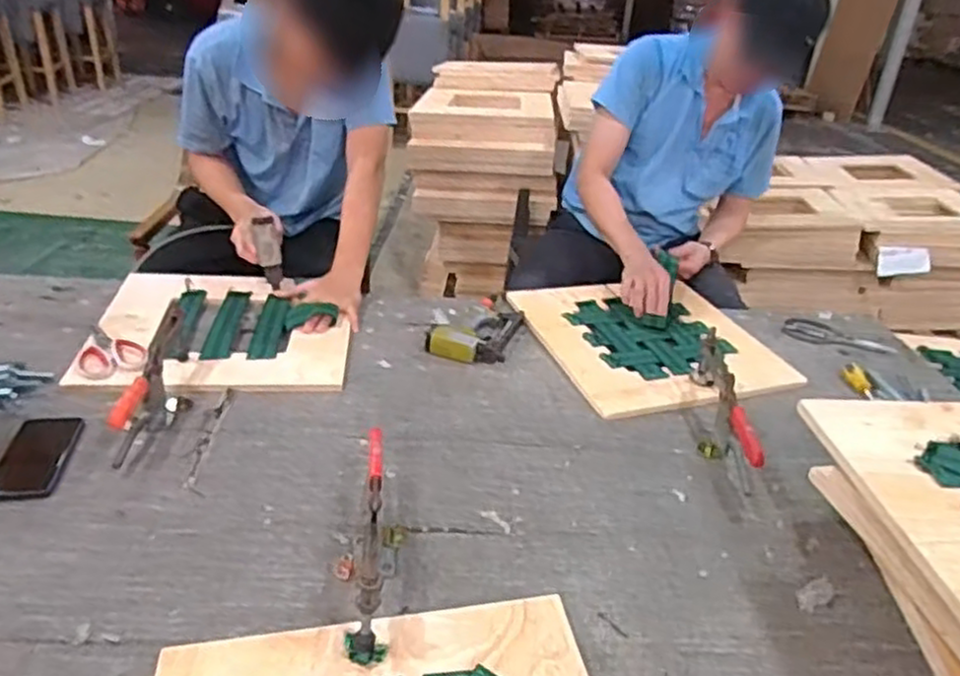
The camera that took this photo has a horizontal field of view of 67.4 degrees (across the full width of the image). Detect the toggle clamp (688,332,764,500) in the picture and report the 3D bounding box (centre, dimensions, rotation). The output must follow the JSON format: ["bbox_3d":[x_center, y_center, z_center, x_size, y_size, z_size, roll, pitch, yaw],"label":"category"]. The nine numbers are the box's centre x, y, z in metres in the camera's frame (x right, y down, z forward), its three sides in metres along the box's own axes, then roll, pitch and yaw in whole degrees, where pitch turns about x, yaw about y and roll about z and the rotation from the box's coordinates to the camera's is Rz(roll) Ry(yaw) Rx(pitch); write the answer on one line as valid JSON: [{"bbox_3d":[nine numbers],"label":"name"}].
[{"bbox_3d":[0.364,0.100,1.090,0.059,0.097,0.321,7,29,4],"label":"toggle clamp"}]

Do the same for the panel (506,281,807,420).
[{"bbox_3d":[0.310,-0.003,1.354,0.401,0.025,0.451,-6,31,-19],"label":"panel"}]

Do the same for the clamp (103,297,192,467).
[{"bbox_3d":[-0.459,0.053,1.033,0.040,0.115,0.266,3,29,-3],"label":"clamp"}]

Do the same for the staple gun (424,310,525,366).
[{"bbox_3d":[-0.003,-0.020,1.317,0.133,0.038,0.196,13,30,15],"label":"staple gun"}]

